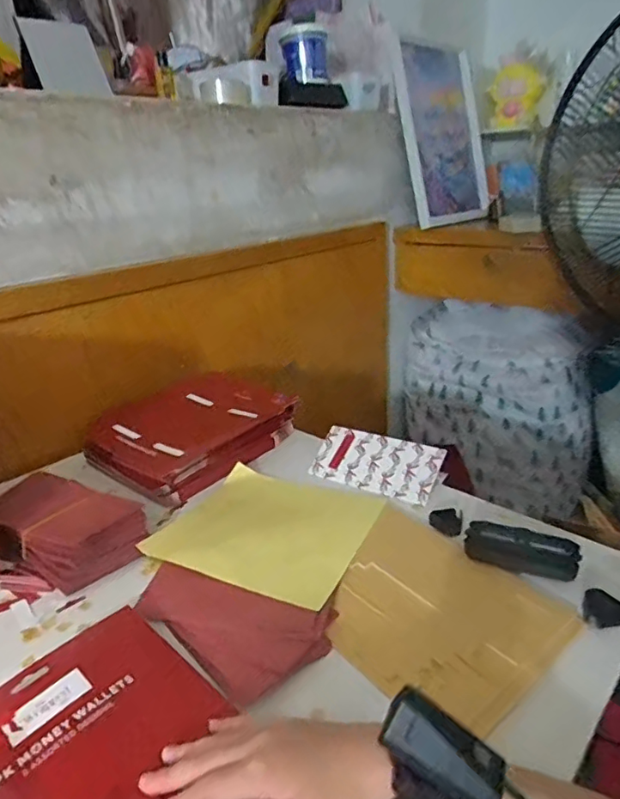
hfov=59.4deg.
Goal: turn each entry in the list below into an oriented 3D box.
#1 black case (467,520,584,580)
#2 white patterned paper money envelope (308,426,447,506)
[{"bbox_3d":[0.224,0.159,0.578,0.111,0.027,0.044,6,24,22],"label":"black case"},{"bbox_3d":[0.089,0.087,0.748,0.175,0.011,0.083,11,61,30],"label":"white patterned paper money envelope"}]

